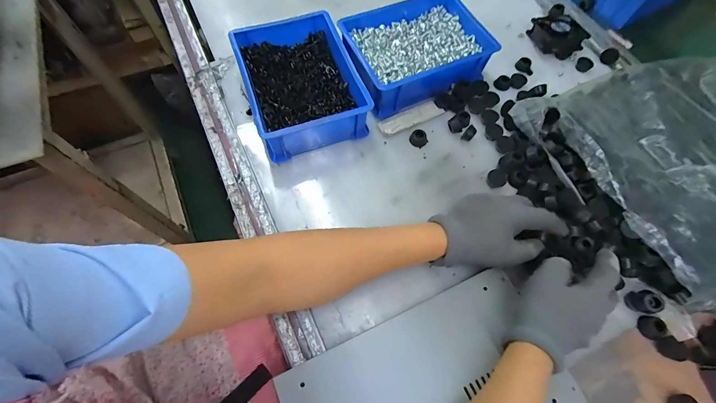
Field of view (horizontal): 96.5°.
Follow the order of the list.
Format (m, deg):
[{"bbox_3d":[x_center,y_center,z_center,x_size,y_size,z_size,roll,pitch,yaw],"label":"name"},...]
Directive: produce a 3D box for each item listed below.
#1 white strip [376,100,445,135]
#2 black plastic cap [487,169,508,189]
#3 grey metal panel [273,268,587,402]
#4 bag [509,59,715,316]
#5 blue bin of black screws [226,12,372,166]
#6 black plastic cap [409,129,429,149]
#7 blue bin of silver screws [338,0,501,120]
[{"bbox_3d":[0.078,-0.122,0.467,0.100,0.009,0.027,-24,68,-10],"label":"white strip"},{"bbox_3d":[0.185,-0.031,0.427,0.022,0.011,0.026,0,66,0],"label":"black plastic cap"},{"bbox_3d":[0.069,0.190,0.319,0.264,0.020,0.148,-23,68,-10],"label":"grey metal panel"},{"bbox_3d":[0.428,-0.059,0.398,0.349,0.088,0.310,-17,67,-8],"label":"bag"},{"bbox_3d":[-0.079,-0.164,0.455,0.150,0.070,0.193,-18,68,-10],"label":"blue bin of black screws"},{"bbox_3d":[0.086,-0.089,0.452,0.024,0.012,0.024,0,66,0],"label":"black plastic cap"},{"bbox_3d":[0.083,-0.224,0.485,0.212,0.068,0.155,-25,69,-12],"label":"blue bin of silver screws"}]

